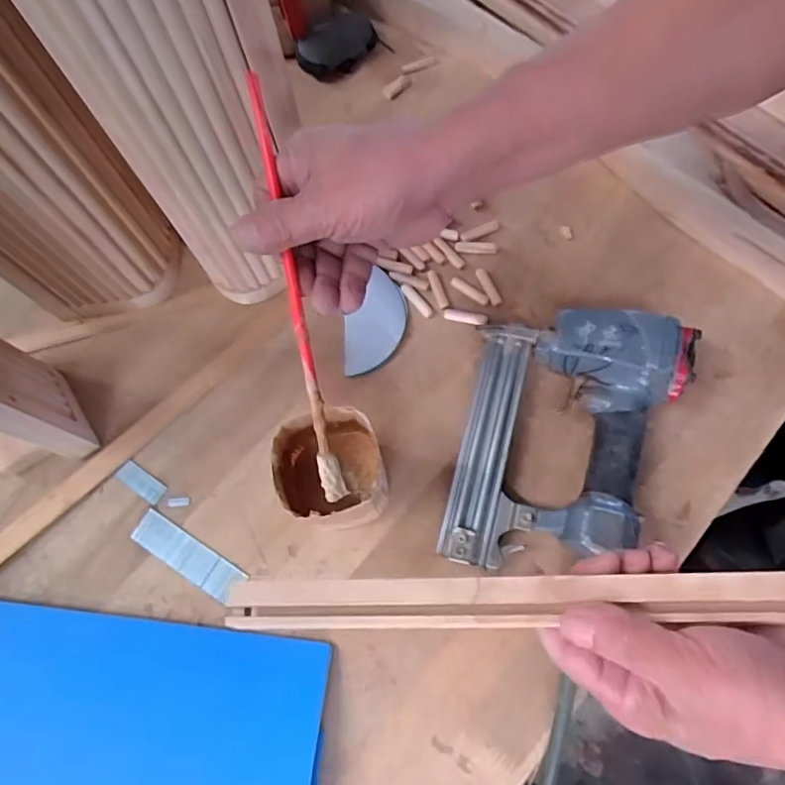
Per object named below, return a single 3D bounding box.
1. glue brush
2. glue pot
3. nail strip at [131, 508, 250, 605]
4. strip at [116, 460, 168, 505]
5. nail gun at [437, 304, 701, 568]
[{"bbox_3d":[-0.057,-0.054,0.335,0.014,0.014,0.248,-10,100,-1],"label":"glue brush"},{"bbox_3d":[-0.047,0.059,0.440,0.076,0.089,0.081,-1,70,2],"label":"glue pot"},{"bbox_3d":[-0.173,0.137,0.472,0.104,0.004,0.027,29,74,12],"label":"nail strip"},{"bbox_3d":[-0.223,0.079,0.495,0.048,0.004,0.019,32,74,13],"label":"strip"},{"bbox_3d":[0.138,0.037,0.447,0.161,0.067,0.213,11,71,6],"label":"nail gun"}]

